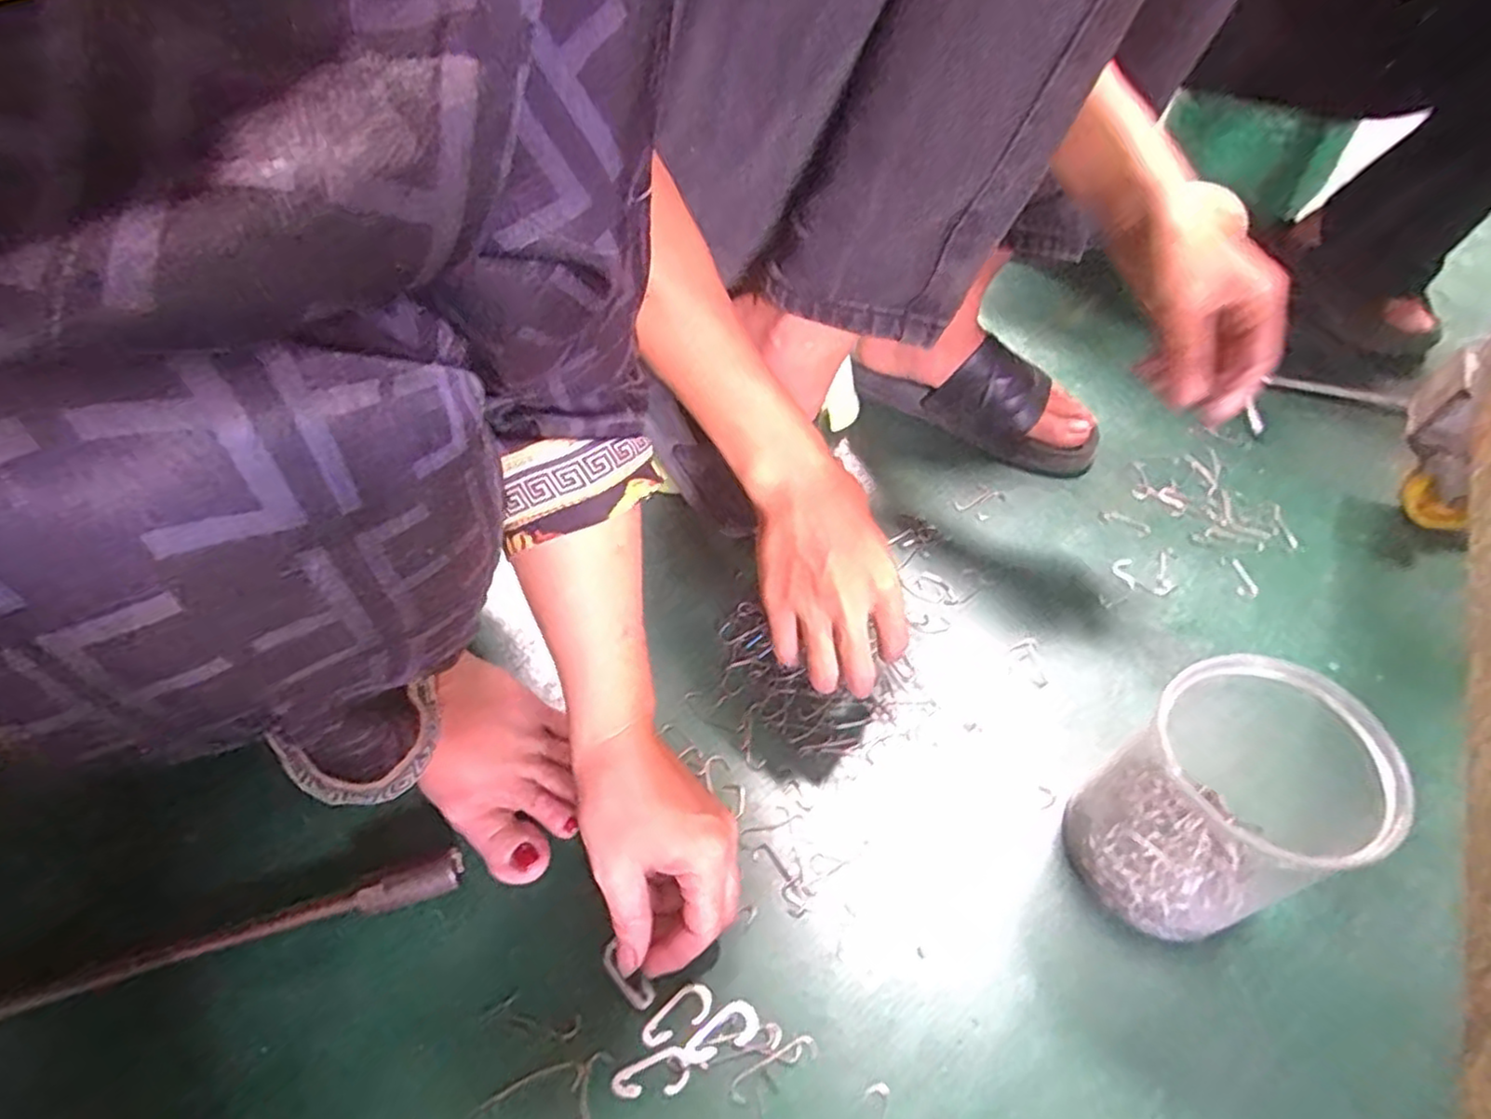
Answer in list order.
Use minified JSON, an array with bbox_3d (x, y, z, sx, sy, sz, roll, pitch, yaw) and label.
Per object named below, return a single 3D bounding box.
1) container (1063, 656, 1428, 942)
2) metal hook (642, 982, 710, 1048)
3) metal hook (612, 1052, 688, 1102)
[{"bbox_3d":[0.238,0.127,0.371,0.094,0.137,0.106,-16,53,-17],"label":"container"},{"bbox_3d":[-0.033,0.229,0.353,0.037,0.004,0.018,-33,59,-28],"label":"metal hook"},{"bbox_3d":[-0.045,0.248,0.337,0.035,0.004,0.017,-12,52,-14],"label":"metal hook"}]

